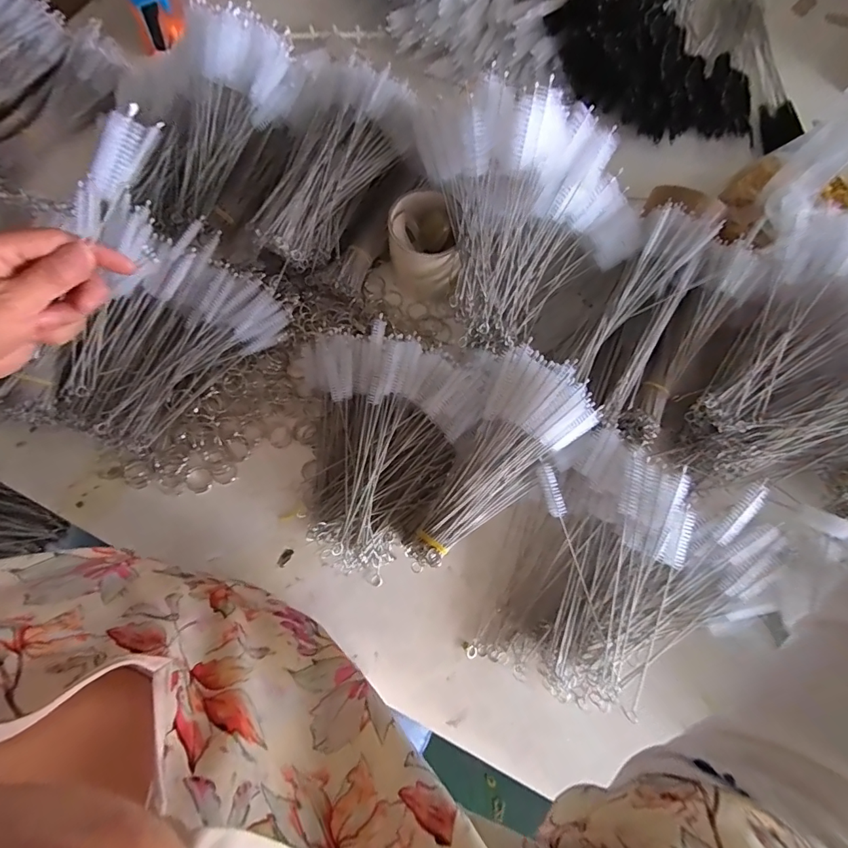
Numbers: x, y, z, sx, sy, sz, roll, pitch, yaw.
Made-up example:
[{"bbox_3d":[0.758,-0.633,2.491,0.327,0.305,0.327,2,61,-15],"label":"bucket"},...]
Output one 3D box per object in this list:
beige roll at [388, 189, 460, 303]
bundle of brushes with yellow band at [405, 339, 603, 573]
[{"bbox_3d":[-0.002,-0.190,0.473,0.066,0.082,0.077,-6,74,-3],"label":"beige roll"},{"bbox_3d":[0.065,0.041,0.388,0.096,0.067,0.211,36,99,8],"label":"bundle of brushes with yellow band"}]

